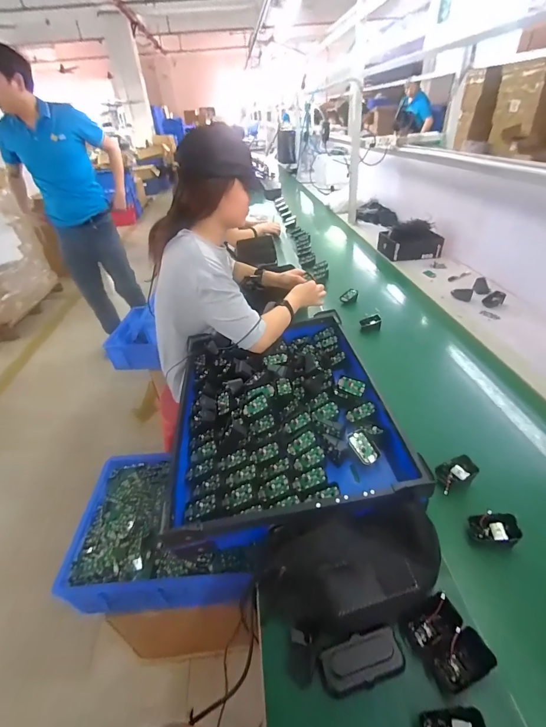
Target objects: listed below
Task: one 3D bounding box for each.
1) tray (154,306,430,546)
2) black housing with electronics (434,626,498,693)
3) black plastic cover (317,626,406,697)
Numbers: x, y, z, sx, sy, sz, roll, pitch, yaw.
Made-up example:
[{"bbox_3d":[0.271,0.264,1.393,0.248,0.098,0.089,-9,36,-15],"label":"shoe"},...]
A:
[{"bbox_3d":[0.008,0.095,0.796,0.442,0.085,0.594,-8,36,-3],"label":"tray"},{"bbox_3d":[0.236,0.368,0.428,0.062,0.045,0.043,-15,37,-13],"label":"black housing with electronics"},{"bbox_3d":[0.116,0.386,0.446,0.108,0.021,0.048,-15,37,-12],"label":"black plastic cover"}]

